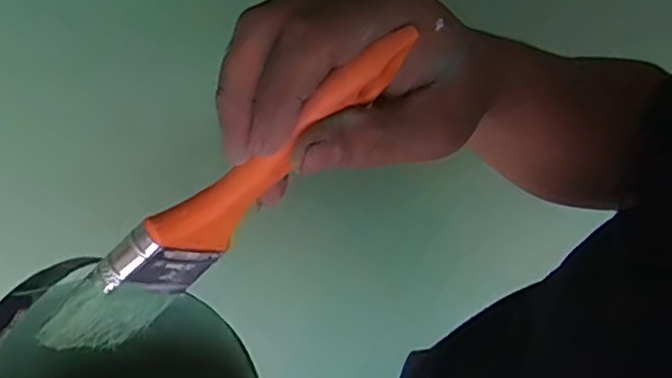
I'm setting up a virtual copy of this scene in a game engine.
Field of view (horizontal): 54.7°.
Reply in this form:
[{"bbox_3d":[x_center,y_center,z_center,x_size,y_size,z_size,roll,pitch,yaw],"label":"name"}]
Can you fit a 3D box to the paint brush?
[{"bbox_3d":[-0.042,0.005,0.249,0.177,0.036,0.013,-42,62,12],"label":"paint brush"}]

